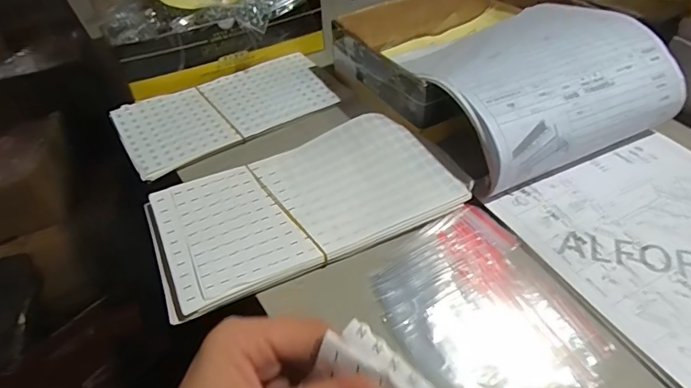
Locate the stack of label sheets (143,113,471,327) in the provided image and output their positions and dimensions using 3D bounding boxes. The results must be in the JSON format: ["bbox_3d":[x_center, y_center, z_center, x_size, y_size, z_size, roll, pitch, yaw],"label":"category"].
[{"bbox_3d":[-0.038,0.004,0.398,0.241,0.026,0.127,-21,46,-17],"label":"stack of label sheets"}]

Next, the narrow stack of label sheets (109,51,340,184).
[{"bbox_3d":[-0.128,-0.097,0.526,0.231,0.014,0.123,-28,48,-23],"label":"narrow stack of label sheets"}]

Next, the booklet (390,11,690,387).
[{"bbox_3d":[0.229,-0.024,0.376,0.201,0.089,0.416,-20,46,-15],"label":"booklet"}]

